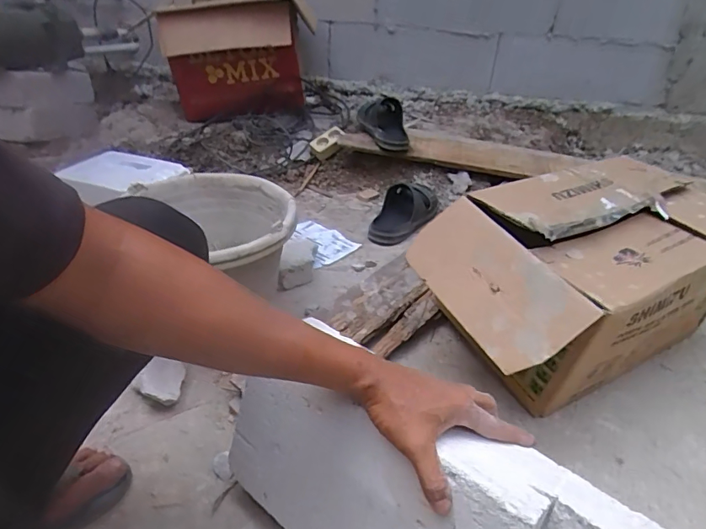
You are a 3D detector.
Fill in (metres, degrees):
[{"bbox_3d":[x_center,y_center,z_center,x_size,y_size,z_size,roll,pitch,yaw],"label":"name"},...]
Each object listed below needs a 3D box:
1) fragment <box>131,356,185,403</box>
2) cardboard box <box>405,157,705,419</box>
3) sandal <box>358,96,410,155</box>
[{"bbox_3d":[-0.284,0.179,0.707,0.056,0.050,0.064,10,35,11],"label":"fragment"},{"bbox_3d":[0.359,0.019,0.761,0.501,0.234,0.270,-15,37,-25],"label":"cardboard box"},{"bbox_3d":[0.087,-0.402,1.350,0.121,0.092,0.200,-3,33,-9],"label":"sandal"}]

